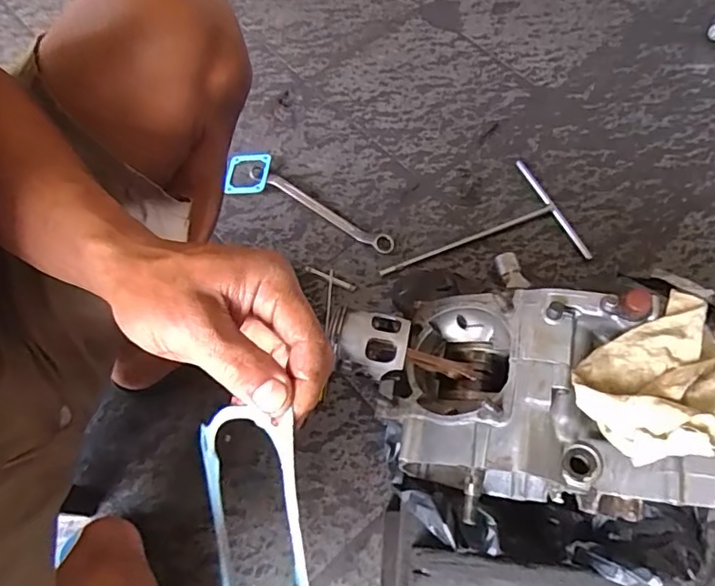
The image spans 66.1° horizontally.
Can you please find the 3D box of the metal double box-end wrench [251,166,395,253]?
[{"bbox_3d":[-0.059,-0.129,0.829,0.259,0.017,0.025,31,68,14],"label":"metal double box-end wrench"}]

